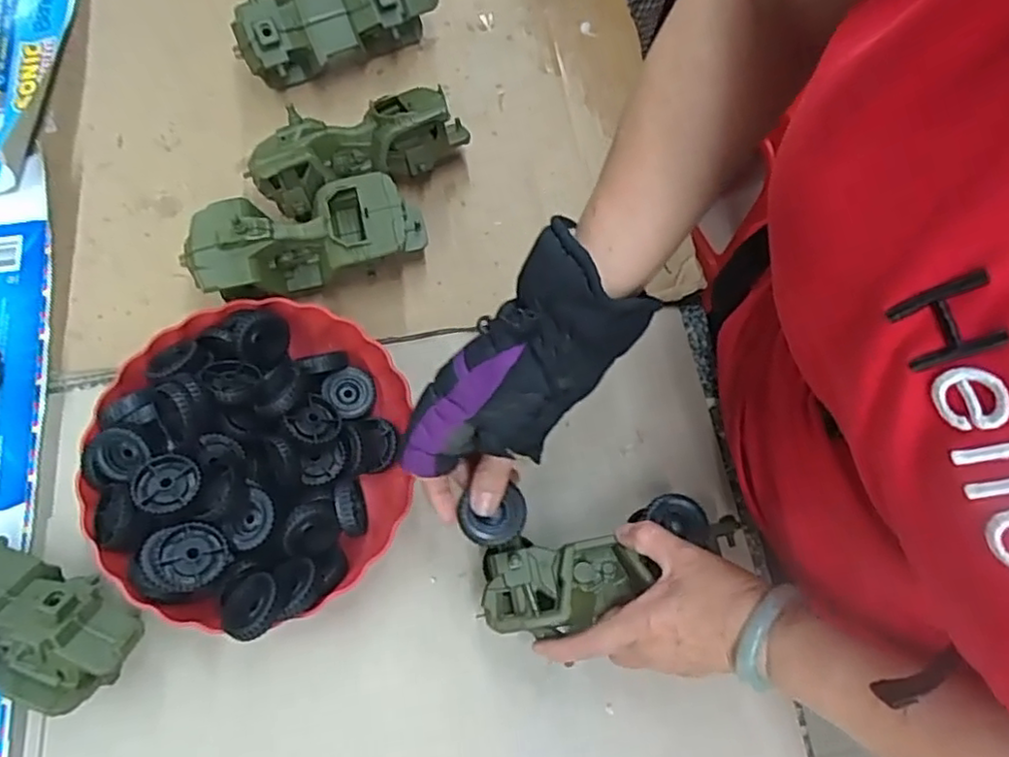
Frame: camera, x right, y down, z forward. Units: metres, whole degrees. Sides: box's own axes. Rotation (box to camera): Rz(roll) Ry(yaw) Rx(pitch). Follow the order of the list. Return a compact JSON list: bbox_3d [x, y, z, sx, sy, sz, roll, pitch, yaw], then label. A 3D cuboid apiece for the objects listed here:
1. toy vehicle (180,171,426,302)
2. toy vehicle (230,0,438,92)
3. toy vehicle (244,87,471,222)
[{"bbox_3d":[-0.162,-0.113,0.546,0.182,0.078,0.079,-17,72,-6],"label":"toy vehicle"},{"bbox_3d":[-0.156,-0.334,0.622,0.192,0.083,0.066,-20,73,-7],"label":"toy vehicle"},{"bbox_3d":[-0.126,-0.201,0.580,0.187,0.076,0.073,-23,73,-10],"label":"toy vehicle"}]

